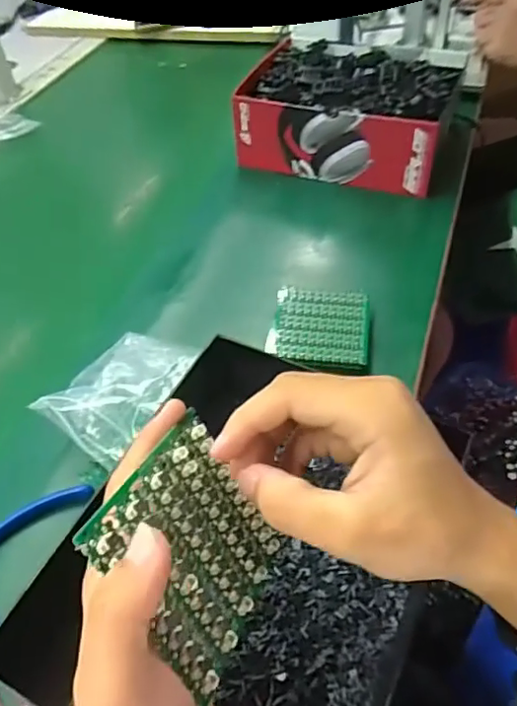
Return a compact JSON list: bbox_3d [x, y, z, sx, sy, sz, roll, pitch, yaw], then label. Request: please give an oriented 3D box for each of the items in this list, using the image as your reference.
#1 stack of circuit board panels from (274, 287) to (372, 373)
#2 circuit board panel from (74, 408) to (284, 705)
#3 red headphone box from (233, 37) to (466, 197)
[{"bbox_3d":[0.057,-0.024,0.504,0.081,0.009,0.090,1,49,7],"label":"stack of circuit board panels"},{"bbox_3d":[-0.025,0.077,0.235,0.005,0.080,0.082,-25,13,31],"label":"circuit board panel"},{"bbox_3d":[0.108,-0.290,0.685,0.235,0.100,0.153,14,51,18],"label":"red headphone box"}]

